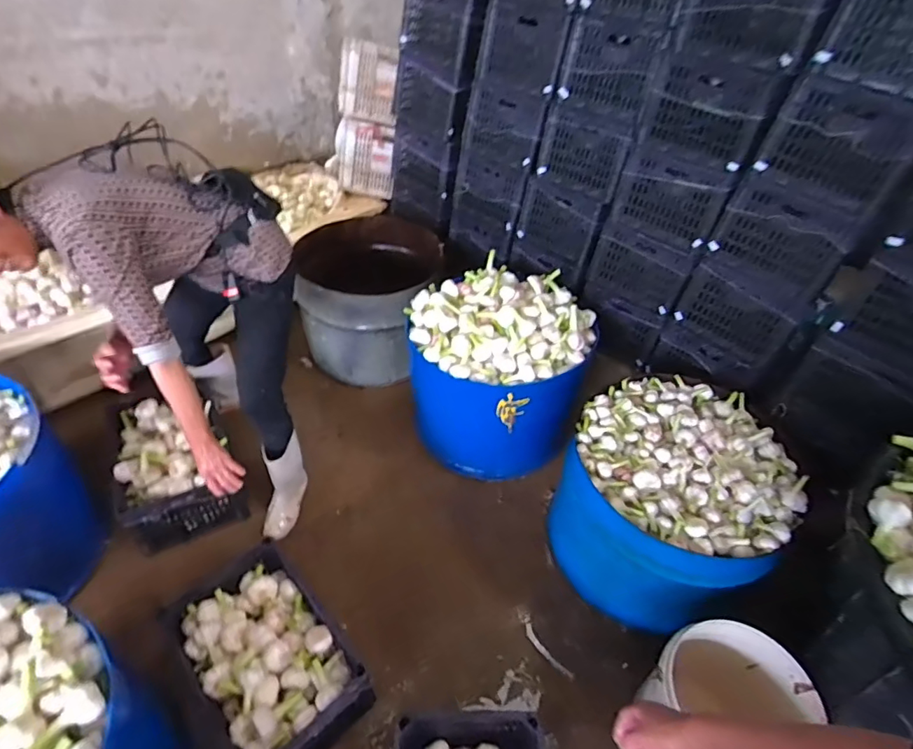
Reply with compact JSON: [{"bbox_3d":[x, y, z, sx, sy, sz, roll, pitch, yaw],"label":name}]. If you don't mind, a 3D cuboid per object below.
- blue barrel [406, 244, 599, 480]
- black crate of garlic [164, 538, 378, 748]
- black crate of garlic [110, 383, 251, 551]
[{"bbox_3d":[0.137,-0.004,1.747,0.564,0.525,0.518,16,43,12],"label":"blue barrel"},{"bbox_3d":[-0.443,0.677,1.207,0.305,0.205,0.436,-31,53,-32],"label":"black crate of garlic"},{"bbox_3d":[-0.847,0.271,1.558,0.302,0.256,0.389,-16,46,-21],"label":"black crate of garlic"}]

